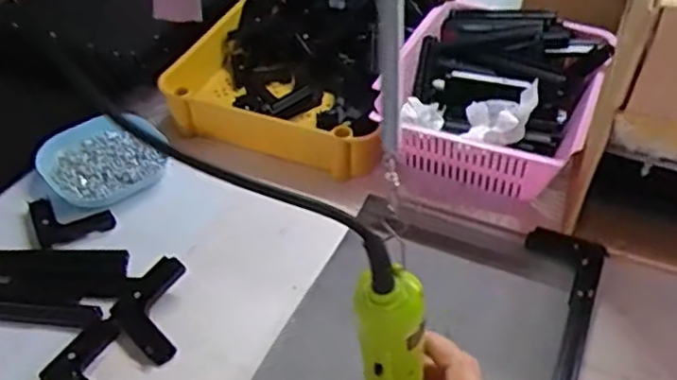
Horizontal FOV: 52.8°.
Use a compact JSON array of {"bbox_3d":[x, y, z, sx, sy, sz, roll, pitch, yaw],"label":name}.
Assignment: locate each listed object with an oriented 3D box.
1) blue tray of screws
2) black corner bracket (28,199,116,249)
[{"bbox_3d":[-0.260,-0.037,0.765,0.134,0.029,0.126,-24,48,-24],"label":"blue tray of screws"},{"bbox_3d":[-0.279,0.024,0.708,0.076,0.009,0.068,-19,46,-19],"label":"black corner bracket"}]

